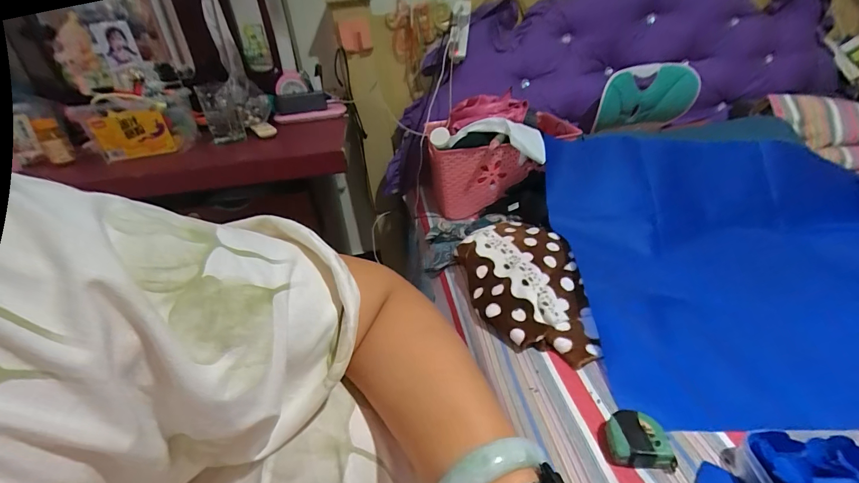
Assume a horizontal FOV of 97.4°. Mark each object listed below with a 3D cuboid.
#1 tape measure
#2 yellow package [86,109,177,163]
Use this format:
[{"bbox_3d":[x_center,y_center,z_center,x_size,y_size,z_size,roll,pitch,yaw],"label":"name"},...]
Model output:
[{"bbox_3d":[0.265,0.250,0.480,0.072,0.032,0.061,2,31,12],"label":"tape measure"},{"bbox_3d":[-0.628,-0.226,0.801,0.130,0.093,0.023,-15,32,-16],"label":"yellow package"}]

